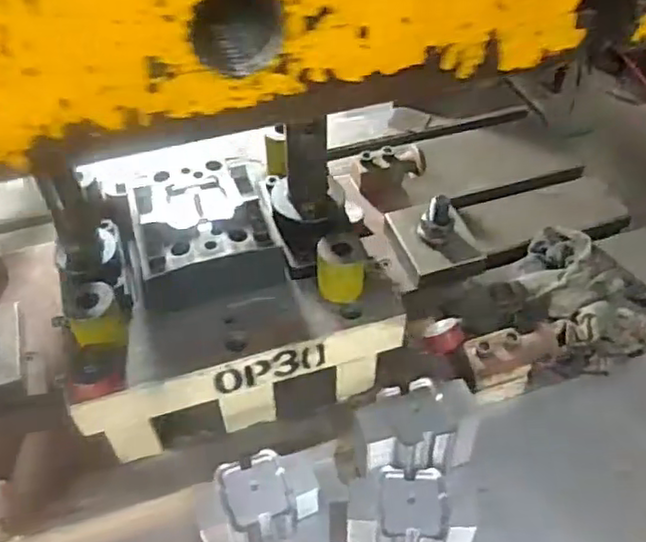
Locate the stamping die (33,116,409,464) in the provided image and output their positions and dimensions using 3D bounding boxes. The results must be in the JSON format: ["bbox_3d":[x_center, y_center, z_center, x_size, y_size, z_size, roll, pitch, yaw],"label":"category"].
[{"bbox_3d":[-0.098,-0.005,0.613,0.282,0.205,0.238,-14,48,-12],"label":"stamping die"}]

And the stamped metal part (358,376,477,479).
[{"bbox_3d":[0.085,0.137,0.572,0.106,0.046,0.071,-4,47,-3],"label":"stamped metal part"}]

